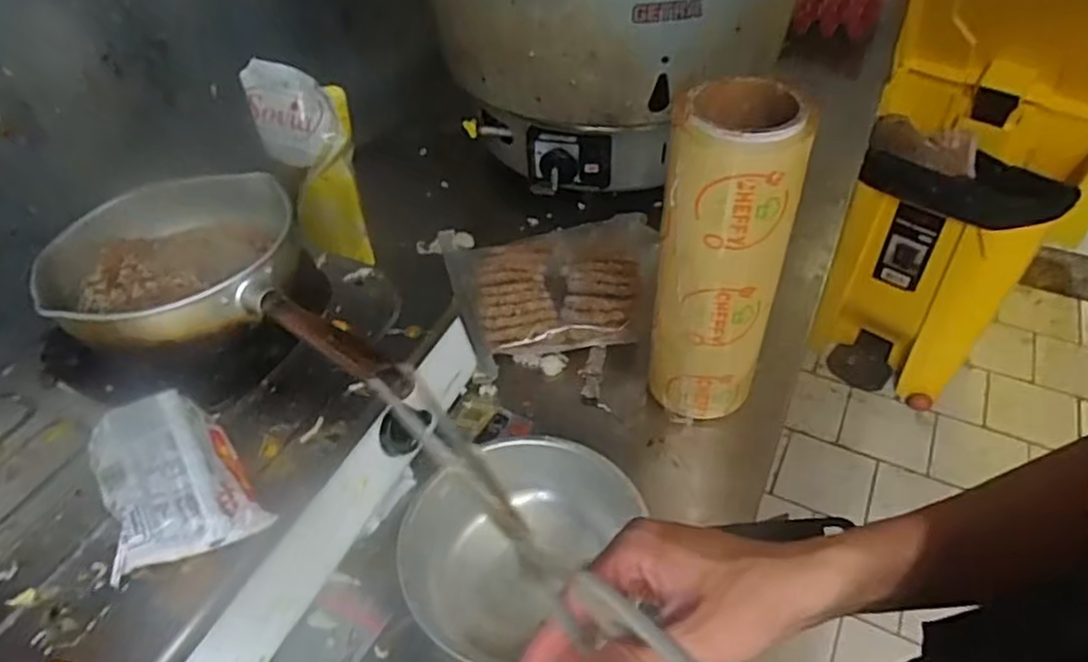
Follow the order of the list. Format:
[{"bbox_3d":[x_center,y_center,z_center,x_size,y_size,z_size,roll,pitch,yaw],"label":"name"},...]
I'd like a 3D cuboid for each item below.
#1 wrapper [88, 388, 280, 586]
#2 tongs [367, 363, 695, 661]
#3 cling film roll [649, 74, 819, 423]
[{"bbox_3d":[-0.260,0.106,0.494,0.085,0.059,0.119,-27,50,-22],"label":"wrapper"},{"bbox_3d":[-0.008,0.098,0.328,0.204,0.029,0.013,47,57,0],"label":"tongs"},{"bbox_3d":[0.149,-0.057,0.600,0.099,0.292,0.081,10,47,12],"label":"cling film roll"}]

